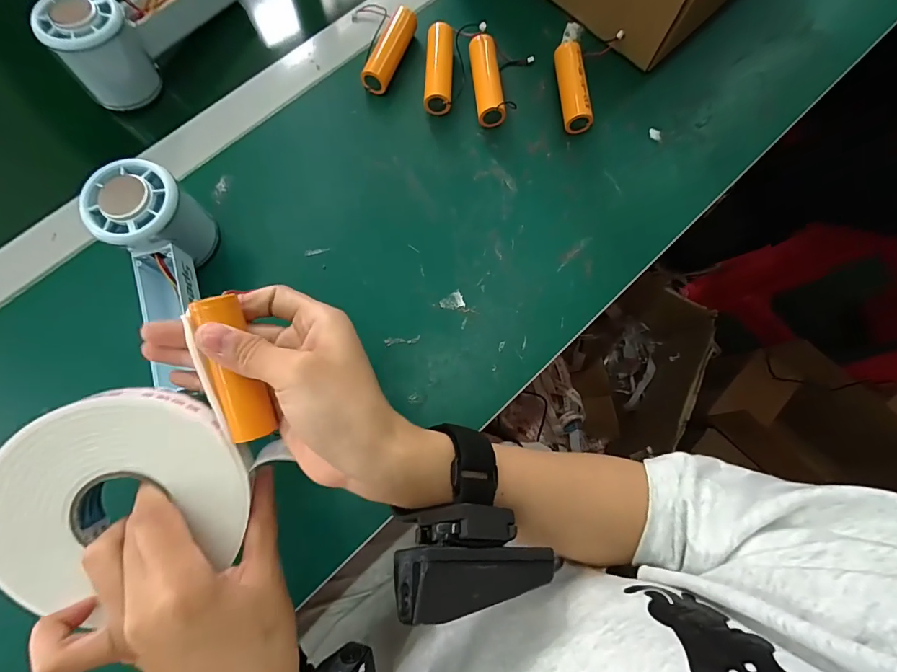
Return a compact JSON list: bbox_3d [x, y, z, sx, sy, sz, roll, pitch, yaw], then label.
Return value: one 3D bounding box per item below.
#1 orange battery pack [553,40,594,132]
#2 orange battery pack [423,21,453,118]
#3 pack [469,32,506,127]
[{"bbox_3d":[0.102,-0.206,0.339,0.021,0.022,0.074,-5,77,-3],"label":"orange battery pack"},{"bbox_3d":[-0.008,-0.222,0.341,0.023,0.018,0.078,2,77,-1],"label":"orange battery pack"},{"bbox_3d":[0.031,-0.209,0.337,0.022,0.020,0.075,-5,77,-3],"label":"pack"}]

